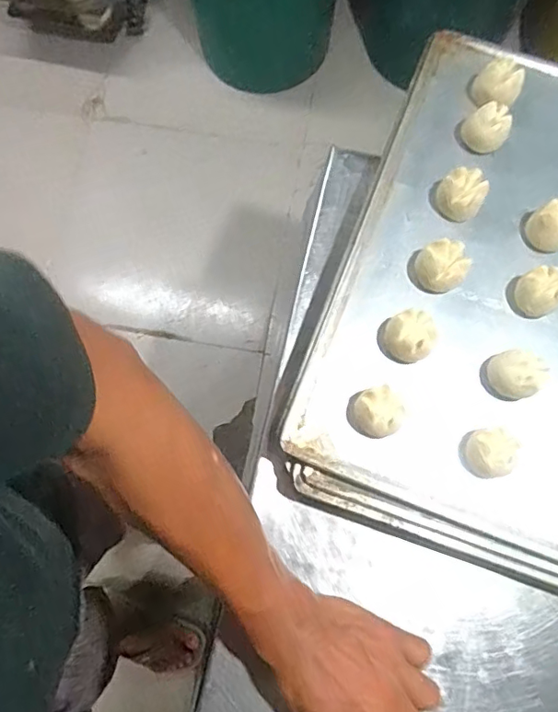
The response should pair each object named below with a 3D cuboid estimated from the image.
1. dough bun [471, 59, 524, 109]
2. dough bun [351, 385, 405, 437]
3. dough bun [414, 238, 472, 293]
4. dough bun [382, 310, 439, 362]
[{"bbox_3d":[0.205,-0.256,0.501,0.042,0.033,0.036,25,78,7],"label":"dough bun"},{"bbox_3d":[0.079,0.046,0.424,0.036,0.025,0.037,-27,77,-6],"label":"dough bun"},{"bbox_3d":[0.140,-0.076,0.458,0.041,0.034,0.039,0,76,1],"label":"dough bun"},{"bbox_3d":[0.109,-0.016,0.446,0.042,0.038,0.039,0,76,1],"label":"dough bun"}]

